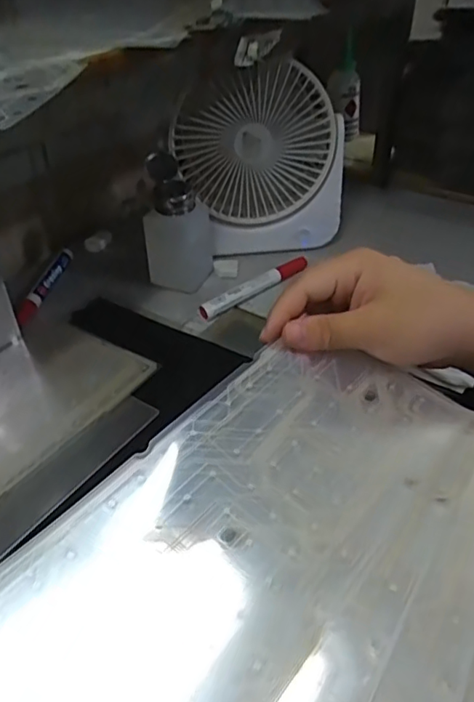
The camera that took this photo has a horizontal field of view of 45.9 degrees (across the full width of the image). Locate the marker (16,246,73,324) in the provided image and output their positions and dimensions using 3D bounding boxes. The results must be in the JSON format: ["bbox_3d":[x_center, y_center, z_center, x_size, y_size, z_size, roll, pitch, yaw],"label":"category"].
[{"bbox_3d":[-0.196,-0.067,0.573,0.012,0.017,0.125,3,39,7],"label":"marker"}]

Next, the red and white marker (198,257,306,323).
[{"bbox_3d":[0.021,-0.067,0.563,0.137,0.017,0.015,-31,47,-30],"label":"red and white marker"}]

